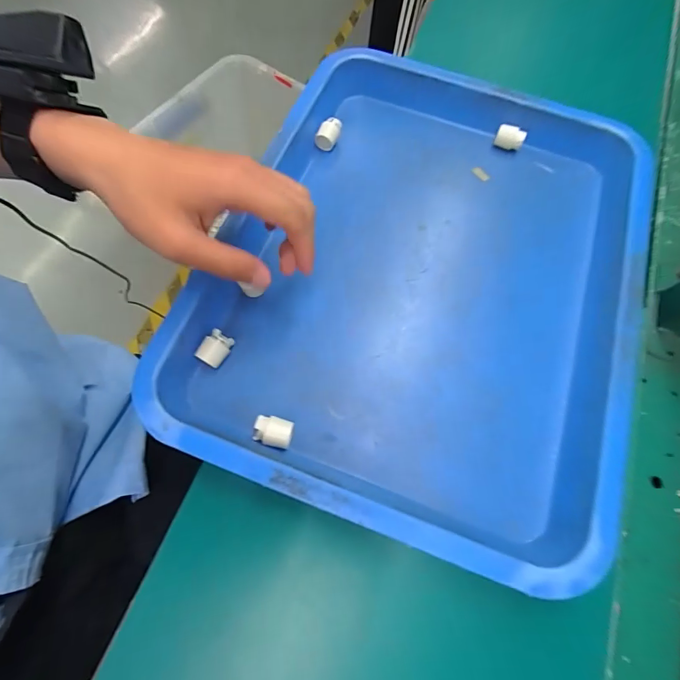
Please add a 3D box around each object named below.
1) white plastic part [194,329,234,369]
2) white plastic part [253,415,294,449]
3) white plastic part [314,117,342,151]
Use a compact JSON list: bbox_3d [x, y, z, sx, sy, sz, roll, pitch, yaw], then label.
[{"bbox_3d":[-0.100,0.008,0.310,0.019,0.019,0.027,30,72,6],"label":"white plastic part"},{"bbox_3d":[-0.049,0.068,0.287,0.027,0.017,0.021,14,71,1],"label":"white plastic part"},{"bbox_3d":[-0.012,-0.210,0.395,0.019,0.019,0.031,21,71,3],"label":"white plastic part"}]

